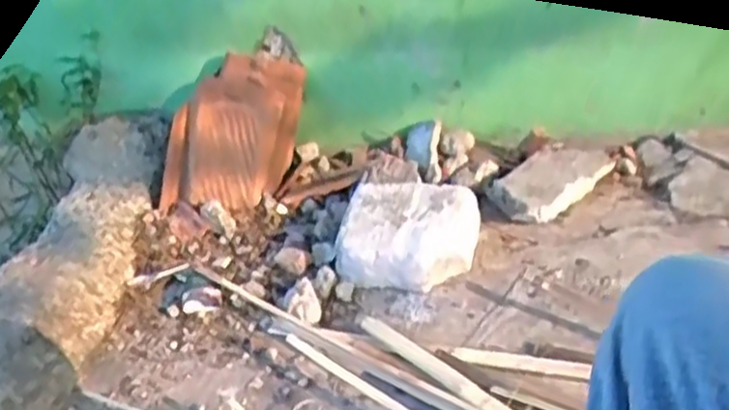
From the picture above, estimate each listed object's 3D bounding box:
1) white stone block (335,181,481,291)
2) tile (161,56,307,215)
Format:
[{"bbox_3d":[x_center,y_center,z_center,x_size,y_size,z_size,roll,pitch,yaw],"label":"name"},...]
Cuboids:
[{"bbox_3d":[0.086,0.038,1.361,0.240,0.093,0.239,4,33,17],"label":"white stone block"},{"bbox_3d":[-0.283,-0.153,1.598,0.253,0.091,0.370,13,76,1],"label":"tile"}]

